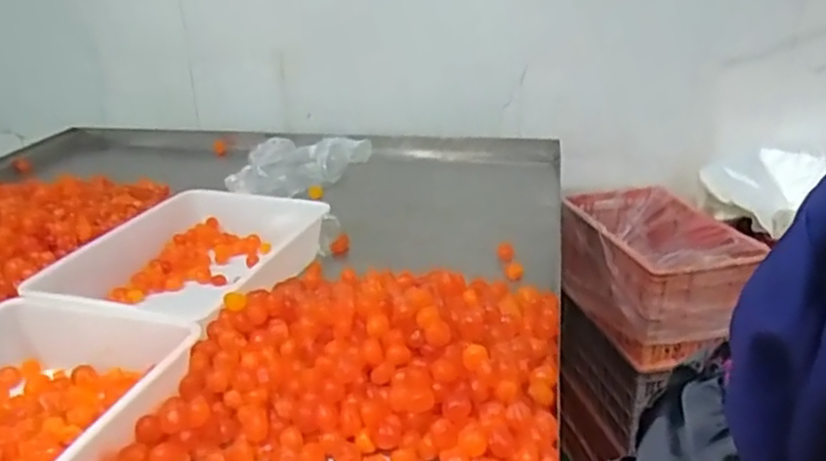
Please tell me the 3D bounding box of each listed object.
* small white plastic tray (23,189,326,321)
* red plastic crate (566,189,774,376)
[{"bbox_3d":[-0.359,0.065,1.123,0.300,0.118,0.428,8,26,19],"label":"small white plastic tray"},{"bbox_3d":[0.577,0.094,1.647,0.329,0.252,0.469,-7,26,-12],"label":"red plastic crate"}]

